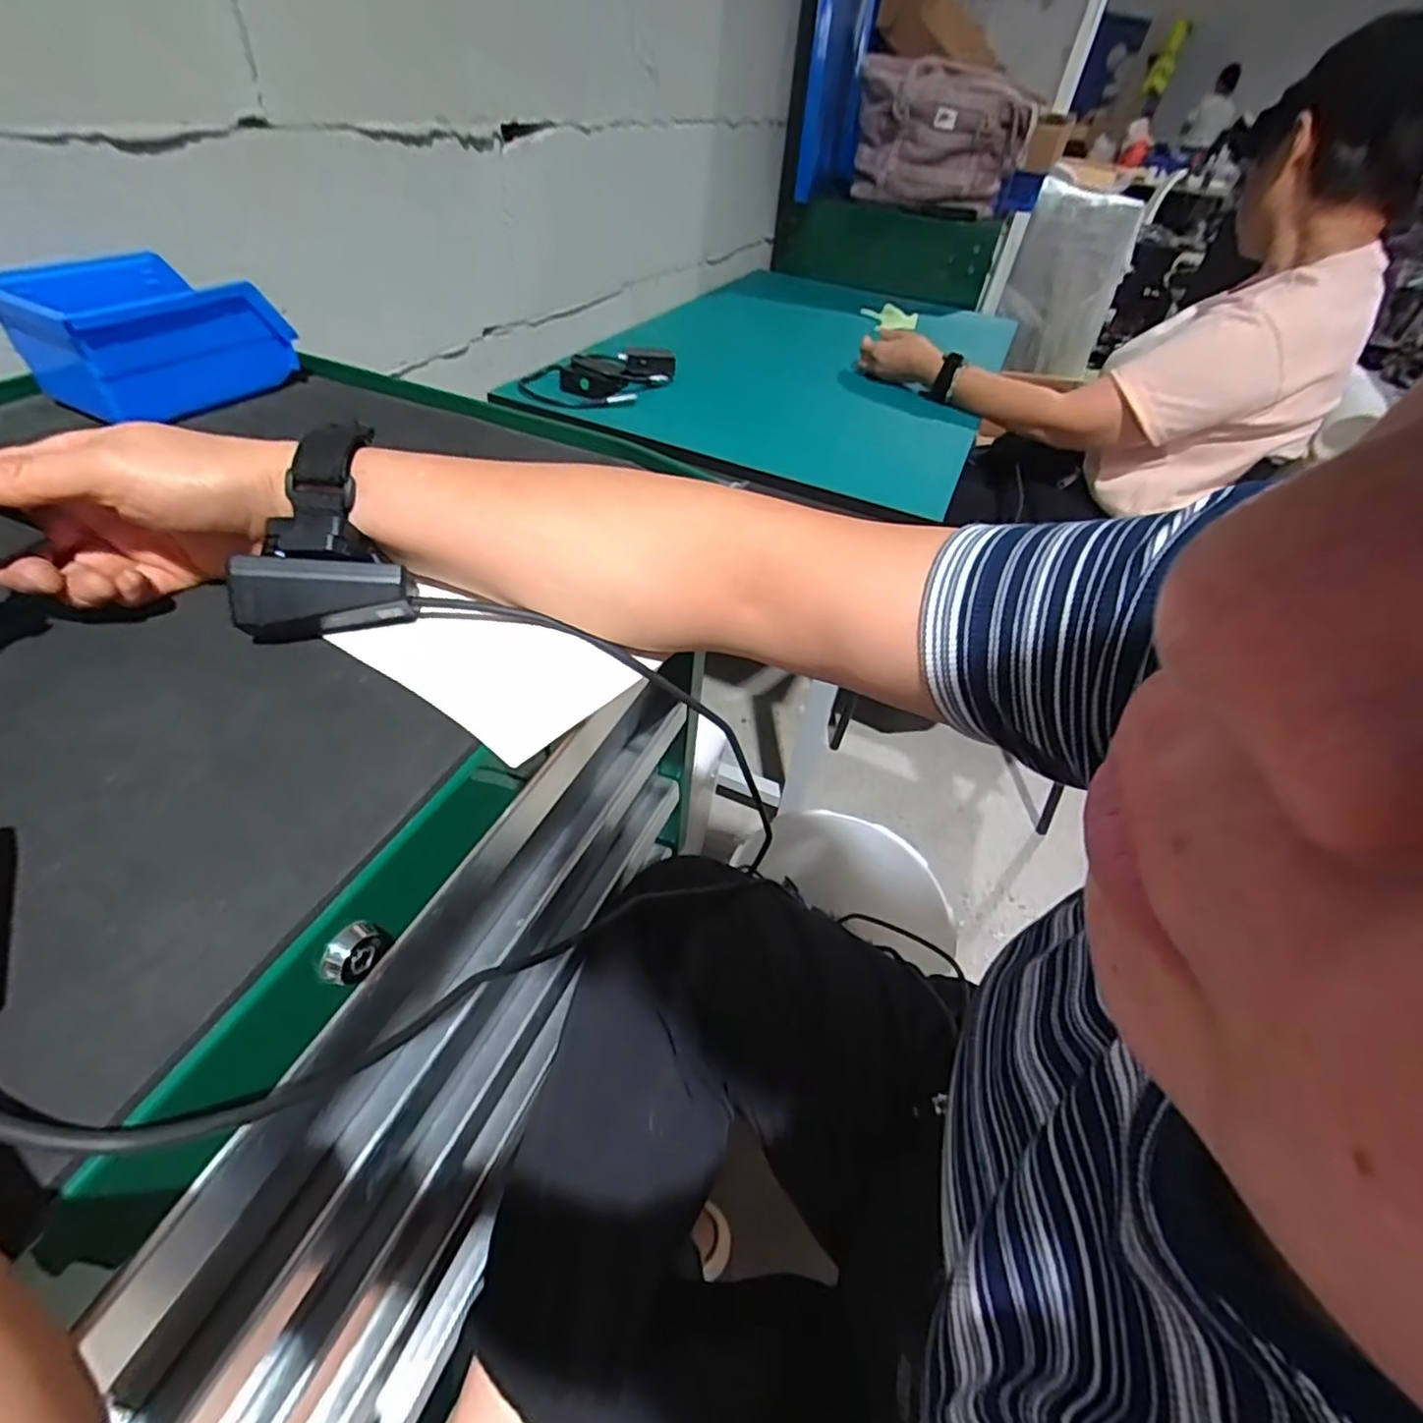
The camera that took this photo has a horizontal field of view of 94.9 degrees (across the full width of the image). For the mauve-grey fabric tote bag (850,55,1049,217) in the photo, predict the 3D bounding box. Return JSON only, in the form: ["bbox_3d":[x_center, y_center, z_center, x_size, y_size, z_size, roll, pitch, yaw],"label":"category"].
[{"bbox_3d":[0.426,-1.067,1.237,0.314,0.226,0.158,14,45,7],"label":"mauve-grey fabric tote bag"}]

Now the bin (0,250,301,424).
[{"bbox_3d":[-0.387,-0.260,0.450,0.111,0.063,0.131,25,48,18],"label":"bin"}]

